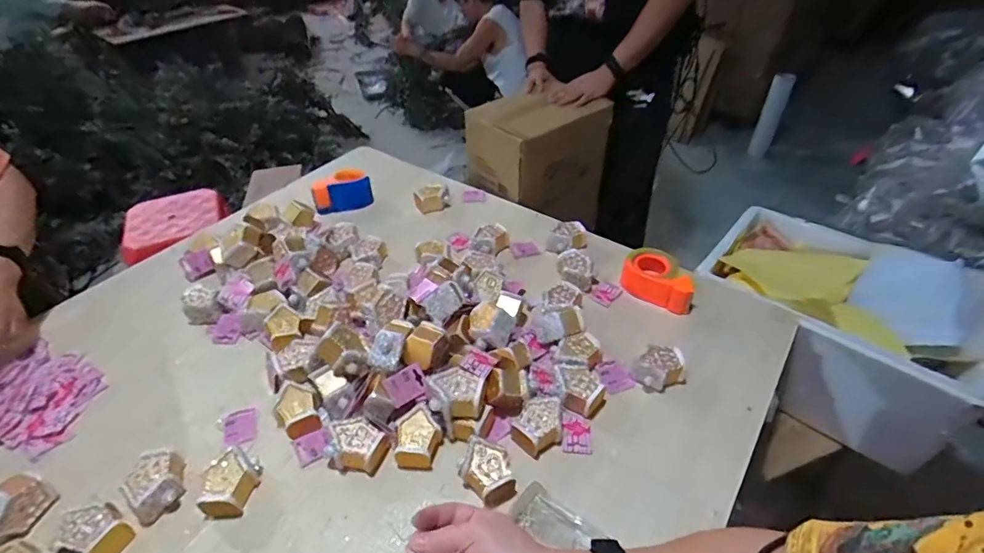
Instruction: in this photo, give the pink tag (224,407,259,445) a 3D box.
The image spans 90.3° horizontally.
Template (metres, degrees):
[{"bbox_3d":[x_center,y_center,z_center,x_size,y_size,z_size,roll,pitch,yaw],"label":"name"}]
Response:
[{"bbox_3d":[-0.390,0.234,0.760,0.048,0.007,0.063,-15,44,-16],"label":"pink tag"}]

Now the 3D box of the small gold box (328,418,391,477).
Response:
[{"bbox_3d":[-0.198,0.245,0.716,0.082,0.055,0.066,21,47,22],"label":"small gold box"}]

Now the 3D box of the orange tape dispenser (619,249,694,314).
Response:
[{"bbox_3d":[0.329,0.004,0.964,0.139,0.060,0.114,18,46,19],"label":"orange tape dispenser"}]

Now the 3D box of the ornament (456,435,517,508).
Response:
[{"bbox_3d":[-0.007,0.272,0.685,0.071,0.051,0.088,-18,45,-19],"label":"ornament"}]

